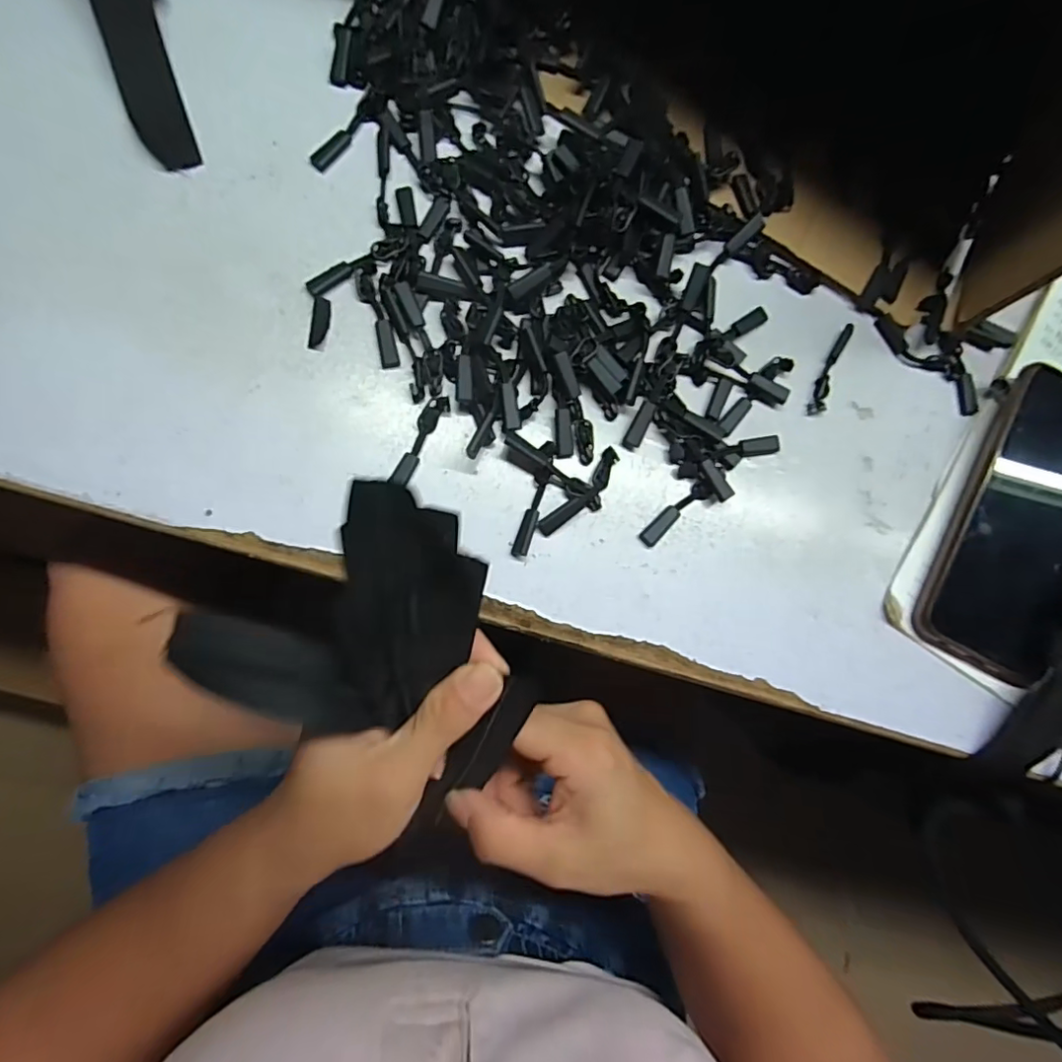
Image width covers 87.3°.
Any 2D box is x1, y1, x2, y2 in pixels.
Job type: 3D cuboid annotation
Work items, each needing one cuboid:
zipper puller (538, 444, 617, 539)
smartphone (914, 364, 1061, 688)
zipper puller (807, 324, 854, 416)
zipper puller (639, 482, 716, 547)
[{"bbox_3d":[0.027,-0.019,0.284,0.012,0.008,0.057,43,81,-1],"label":"zipper puller"},{"bbox_3d":[0.272,-0.005,0.300,0.073,0.016,0.163,26,85,3],"label":"smartphone"},{"bbox_3d":[0.168,-0.091,0.313,0.010,0.005,0.057,23,82,-4],"label":"zipper puller"},{"bbox_3d":[0.075,-0.009,0.291,0.045,0.006,0.011,-37,90,-9],"label":"zipper puller"}]

